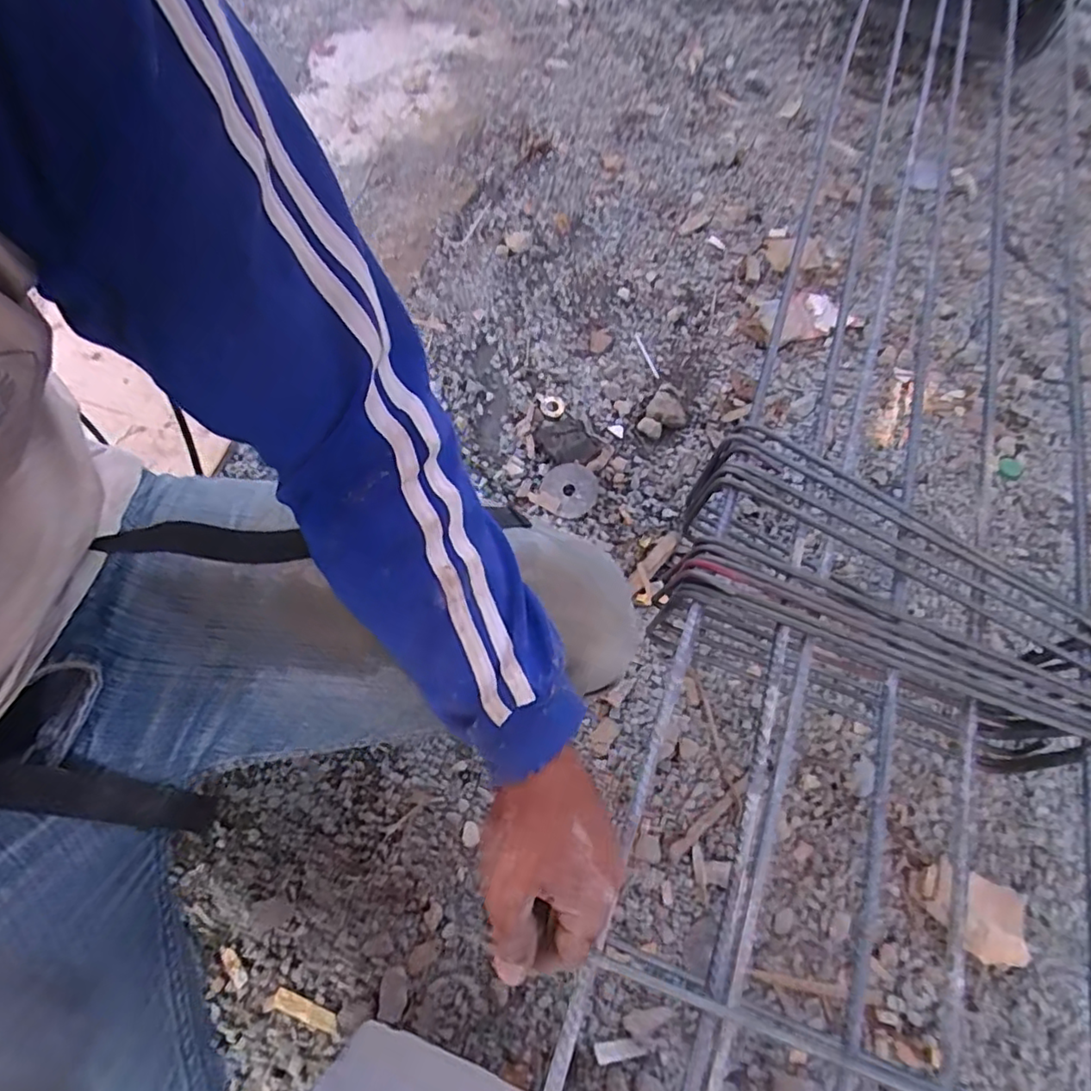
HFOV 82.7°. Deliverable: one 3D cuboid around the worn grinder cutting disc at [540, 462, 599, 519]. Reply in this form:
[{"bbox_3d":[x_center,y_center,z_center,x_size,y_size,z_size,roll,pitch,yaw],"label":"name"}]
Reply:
[{"bbox_3d":[0.032,-0.070,0.766,0.062,0.008,0.069,-34,81,3],"label":"worn grinder cutting disc"}]

